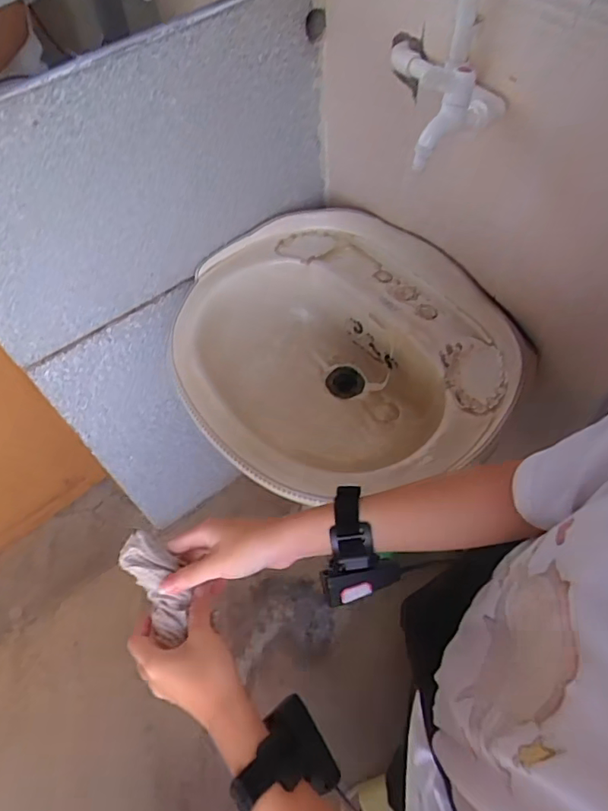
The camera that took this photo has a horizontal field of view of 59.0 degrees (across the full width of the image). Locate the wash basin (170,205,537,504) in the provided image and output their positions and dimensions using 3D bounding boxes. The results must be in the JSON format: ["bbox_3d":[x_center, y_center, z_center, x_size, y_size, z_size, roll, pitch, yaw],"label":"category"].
[{"bbox_3d":[0.044,-0.068,0.853,0.440,0.167,0.515,-27,59,-13],"label":"wash basin"}]

